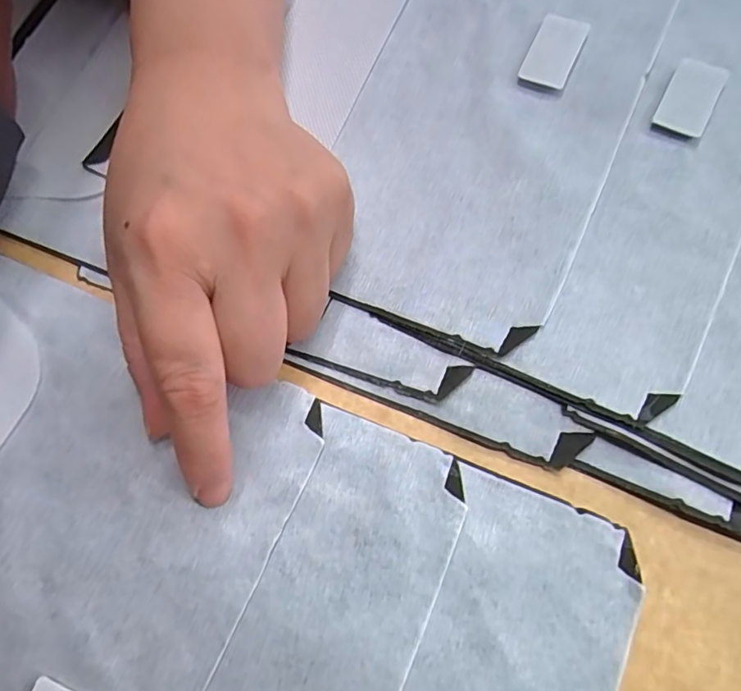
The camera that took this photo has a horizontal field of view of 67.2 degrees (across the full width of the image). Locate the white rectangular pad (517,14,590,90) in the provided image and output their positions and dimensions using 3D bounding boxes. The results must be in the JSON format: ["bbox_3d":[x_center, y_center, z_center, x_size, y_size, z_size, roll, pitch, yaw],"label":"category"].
[{"bbox_3d":[0.073,-0.118,0.223,0.019,0.006,0.031,24,72,11],"label":"white rectangular pad"}]

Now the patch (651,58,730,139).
[{"bbox_3d":[0.124,-0.097,0.216,0.019,0.004,0.036,28,73,12],"label":"patch"}]

